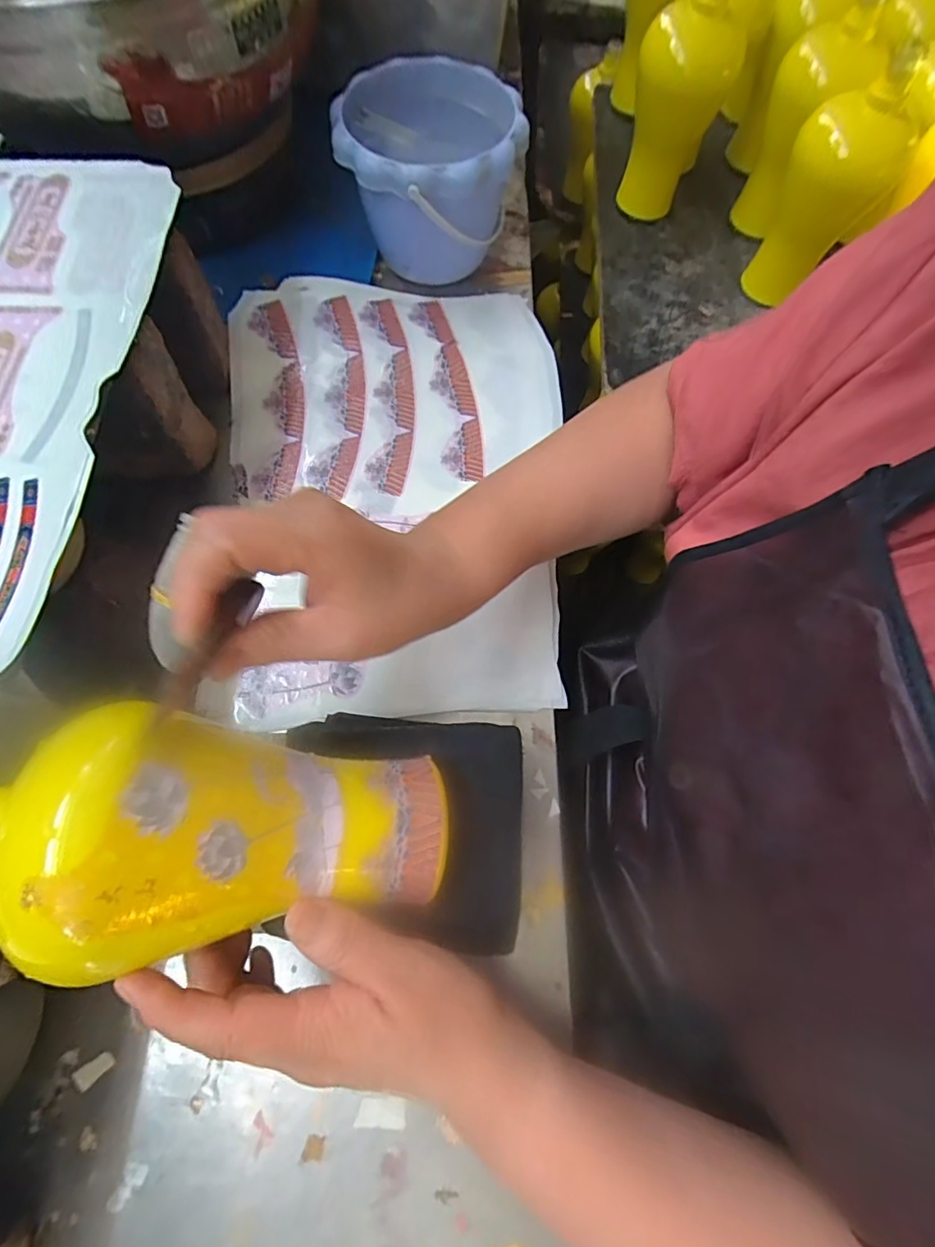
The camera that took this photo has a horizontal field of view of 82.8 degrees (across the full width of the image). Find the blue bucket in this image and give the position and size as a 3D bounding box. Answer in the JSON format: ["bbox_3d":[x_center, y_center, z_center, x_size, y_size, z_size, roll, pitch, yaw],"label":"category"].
[{"bbox_3d":[-0.036,-0.393,0.479,0.145,0.117,0.159,1,70,-2],"label":"blue bucket"}]

